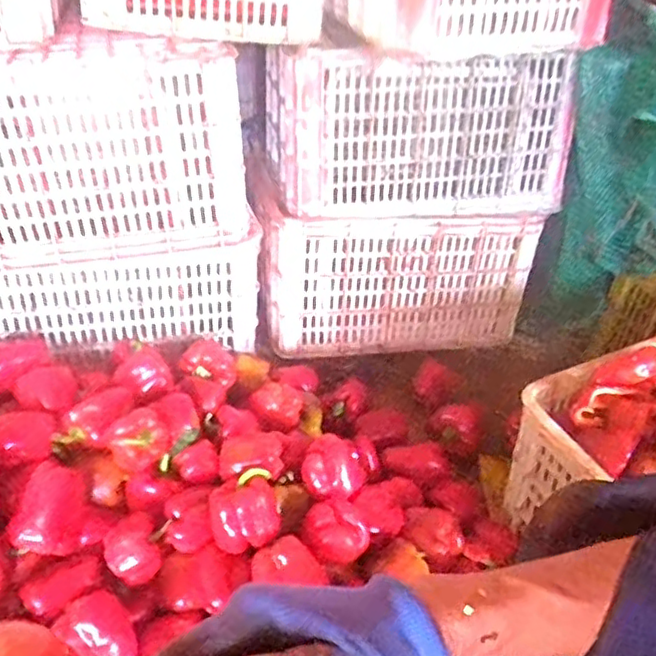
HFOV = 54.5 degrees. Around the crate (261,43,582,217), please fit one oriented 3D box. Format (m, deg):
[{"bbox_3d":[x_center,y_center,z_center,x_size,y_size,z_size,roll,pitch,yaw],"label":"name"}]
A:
[{"bbox_3d":[0.158,-0.387,1.182,0.516,0.274,0.293,-5,36,-12],"label":"crate"}]

